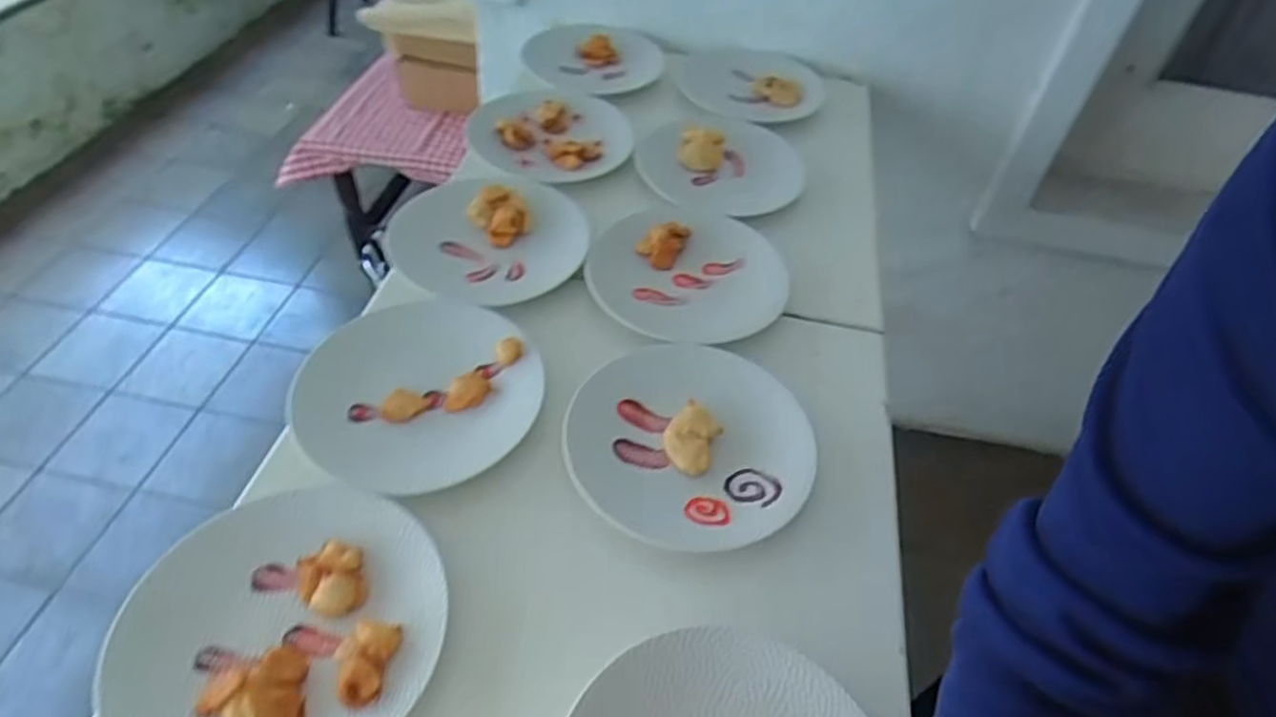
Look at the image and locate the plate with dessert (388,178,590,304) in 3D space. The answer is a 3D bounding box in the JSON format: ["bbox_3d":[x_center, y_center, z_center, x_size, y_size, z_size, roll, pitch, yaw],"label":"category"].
[{"bbox_3d":[-0.150,-0.132,0.737,0.194,0.034,0.180,3,48,-4],"label":"plate with dessert"}]

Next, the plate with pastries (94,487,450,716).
[{"bbox_3d":[-0.229,0.173,0.458,0.199,0.027,0.186,0,48,-7],"label":"plate with pastries"}]

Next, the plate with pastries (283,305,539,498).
[{"bbox_3d":[-0.189,0.024,0.600,0.186,0.031,0.197,3,48,-4],"label":"plate with pastries"}]

